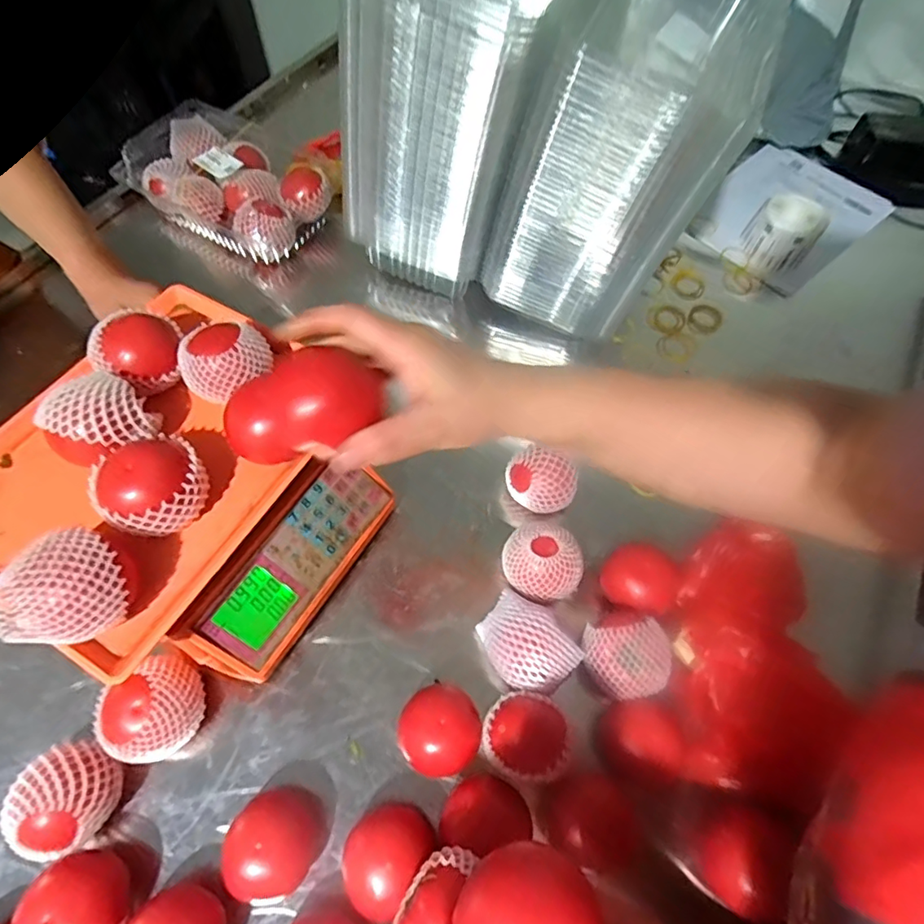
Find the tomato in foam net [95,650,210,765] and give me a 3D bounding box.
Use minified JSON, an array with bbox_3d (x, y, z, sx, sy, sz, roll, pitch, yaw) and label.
[{"bbox_3d":[-0.248,0.201,0.429,0.066,0.062,0.076,35,66,16],"label":"tomato in foam net"}]

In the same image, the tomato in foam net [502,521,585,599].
[{"bbox_3d":[0.076,0.096,0.499,0.069,0.056,0.069,0,62,-1],"label":"tomato in foam net"}]

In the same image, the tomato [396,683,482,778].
[{"bbox_3d":[-0.018,0.223,0.440,0.063,0.054,0.066,0,62,-1],"label":"tomato"}]

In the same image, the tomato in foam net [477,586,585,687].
[{"bbox_3d":[0.053,0.158,0.465,0.063,0.053,0.083,-28,66,-15],"label":"tomato in foam net"}]

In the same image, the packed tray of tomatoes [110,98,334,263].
[{"bbox_3d":[-0.321,-0.391,0.731,0.273,0.077,0.194,33,66,16],"label":"packed tray of tomatoes"}]

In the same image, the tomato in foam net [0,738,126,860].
[{"bbox_3d":[-0.296,0.255,0.403,0.063,0.058,0.070,-11,62,-7],"label":"tomato in foam net"}]

